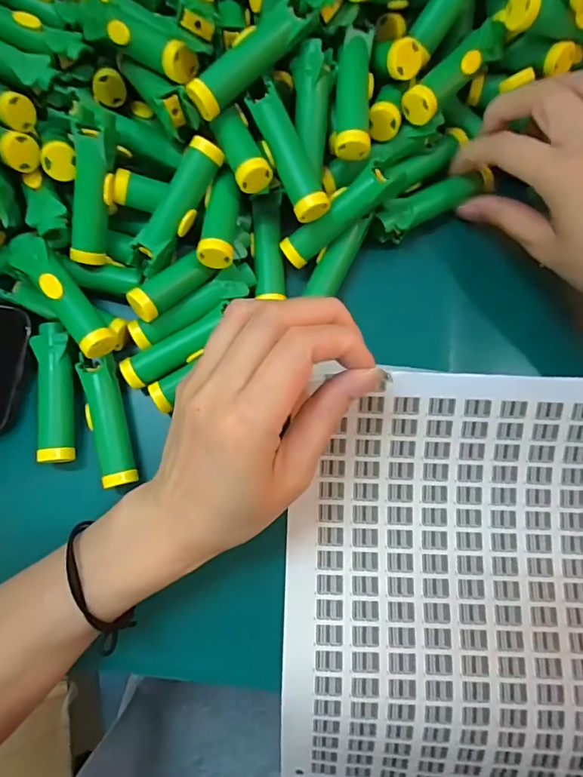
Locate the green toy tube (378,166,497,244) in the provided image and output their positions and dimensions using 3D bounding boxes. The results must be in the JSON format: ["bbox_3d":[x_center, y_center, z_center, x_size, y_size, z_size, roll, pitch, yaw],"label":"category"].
[{"bbox_3d":[0.089,-0.116,0.289,0.077,0.018,0.017,-26,80,-7],"label":"green toy tube"}]

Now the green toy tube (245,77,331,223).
[{"bbox_3d":[-0.001,-0.129,0.255,0.021,0.022,0.069,-24,80,-5],"label":"green toy tube"}]

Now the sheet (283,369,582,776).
[{"bbox_3d":[0.100,0.113,0.259,0.200,0.054,0.229,2,78,0],"label":"sheet"}]

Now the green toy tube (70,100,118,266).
[{"bbox_3d":[-0.111,-0.111,0.259,0.019,0.014,0.080,15,114,2],"label":"green toy tube"}]

